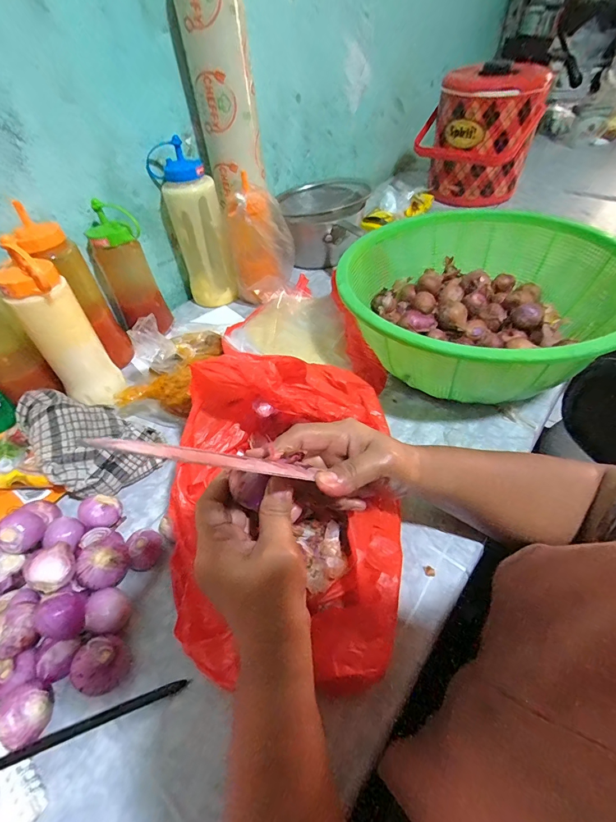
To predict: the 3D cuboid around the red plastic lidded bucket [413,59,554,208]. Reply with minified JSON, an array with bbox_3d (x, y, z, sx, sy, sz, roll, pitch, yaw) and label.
[{"bbox_3d":[0.388,-0.647,0.889,0.191,0.242,0.221,-17,49,-11],"label":"red plastic lidded bucket"}]

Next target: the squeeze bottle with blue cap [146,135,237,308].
[{"bbox_3d":[-0.185,-0.302,0.639,0.093,0.227,0.080,-16,48,-11],"label":"squeeze bottle with blue cap"}]

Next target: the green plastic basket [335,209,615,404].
[{"bbox_3d":[0.221,-0.145,0.509,0.347,0.164,0.346,1,48,6],"label":"green plastic basket"}]

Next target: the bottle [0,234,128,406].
[{"bbox_3d":[-0.300,-0.096,0.464,0.070,0.197,0.066,-28,52,-22],"label":"bottle"}]

